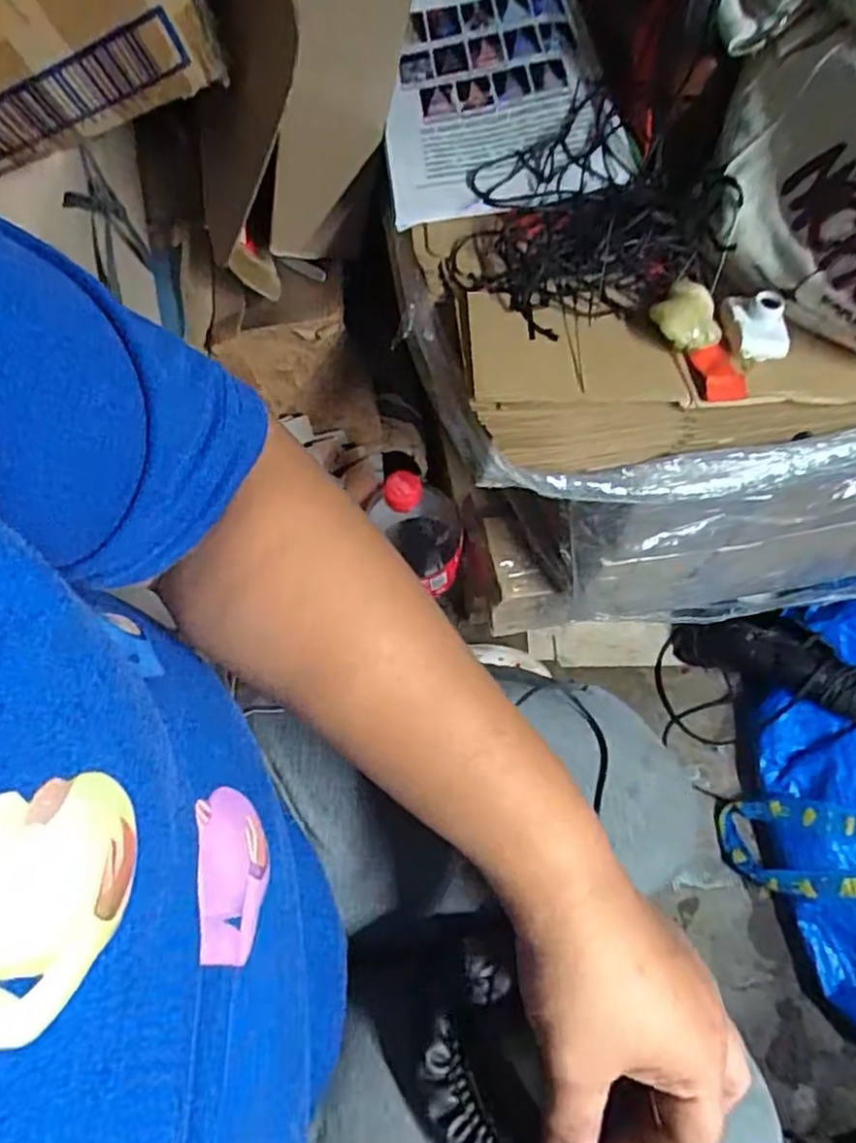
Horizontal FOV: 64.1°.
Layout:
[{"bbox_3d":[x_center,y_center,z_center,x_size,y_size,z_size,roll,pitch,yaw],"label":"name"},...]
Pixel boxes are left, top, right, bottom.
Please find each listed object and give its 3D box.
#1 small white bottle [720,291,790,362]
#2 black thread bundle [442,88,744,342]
[{"bbox_3d":[0.194,-0.146,0.403,0.030,0.024,0.039,0,64,1],"label":"small white bottle"},{"bbox_3d":[0.094,-0.219,0.428,0.154,0.046,0.149,-34,68,-15],"label":"black thread bundle"}]

